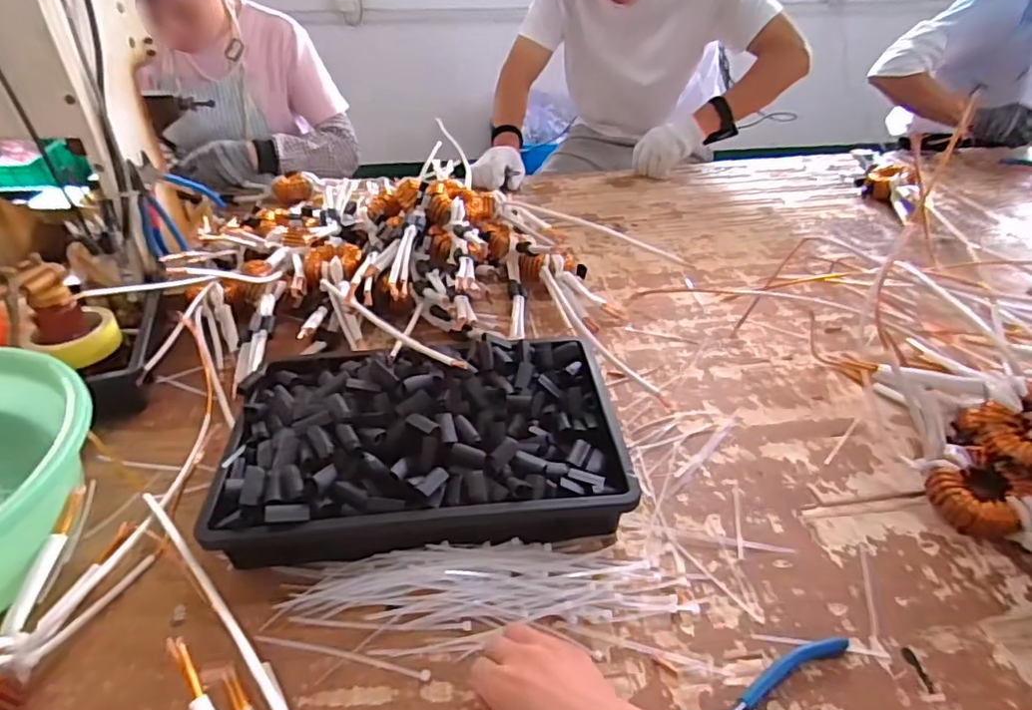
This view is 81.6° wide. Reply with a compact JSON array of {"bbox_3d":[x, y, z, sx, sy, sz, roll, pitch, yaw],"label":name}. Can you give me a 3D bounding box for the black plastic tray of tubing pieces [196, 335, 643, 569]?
[{"bbox_3d":[-0.087,0.072,0.581,0.362,0.073,0.237,-4,38,-5],"label":"black plastic tray of tubing pieces"}]

